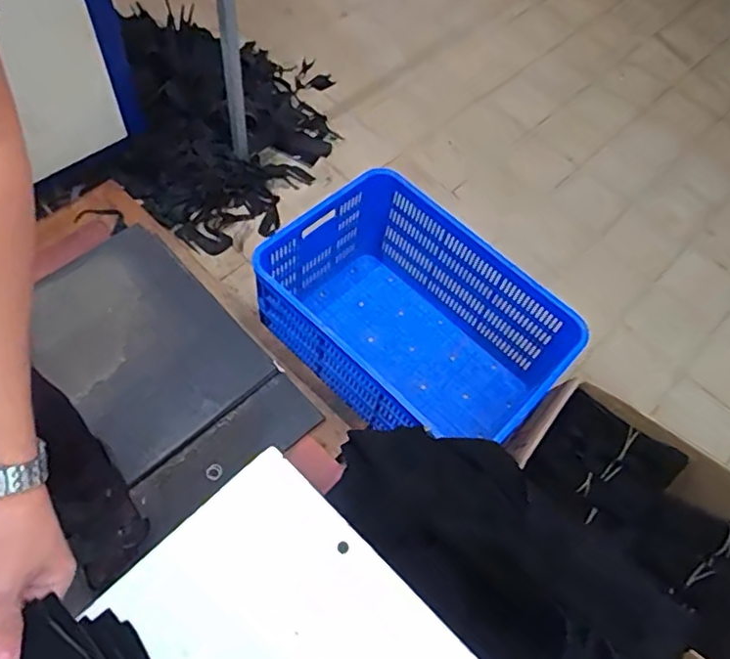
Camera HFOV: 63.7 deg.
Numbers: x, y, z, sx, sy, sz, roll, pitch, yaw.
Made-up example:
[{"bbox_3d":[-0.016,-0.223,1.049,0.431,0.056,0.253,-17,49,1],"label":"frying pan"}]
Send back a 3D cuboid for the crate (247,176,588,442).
[{"bbox_3d":[0.093,0.008,1.360,0.644,0.346,0.419,39,63,18],"label":"crate"}]

